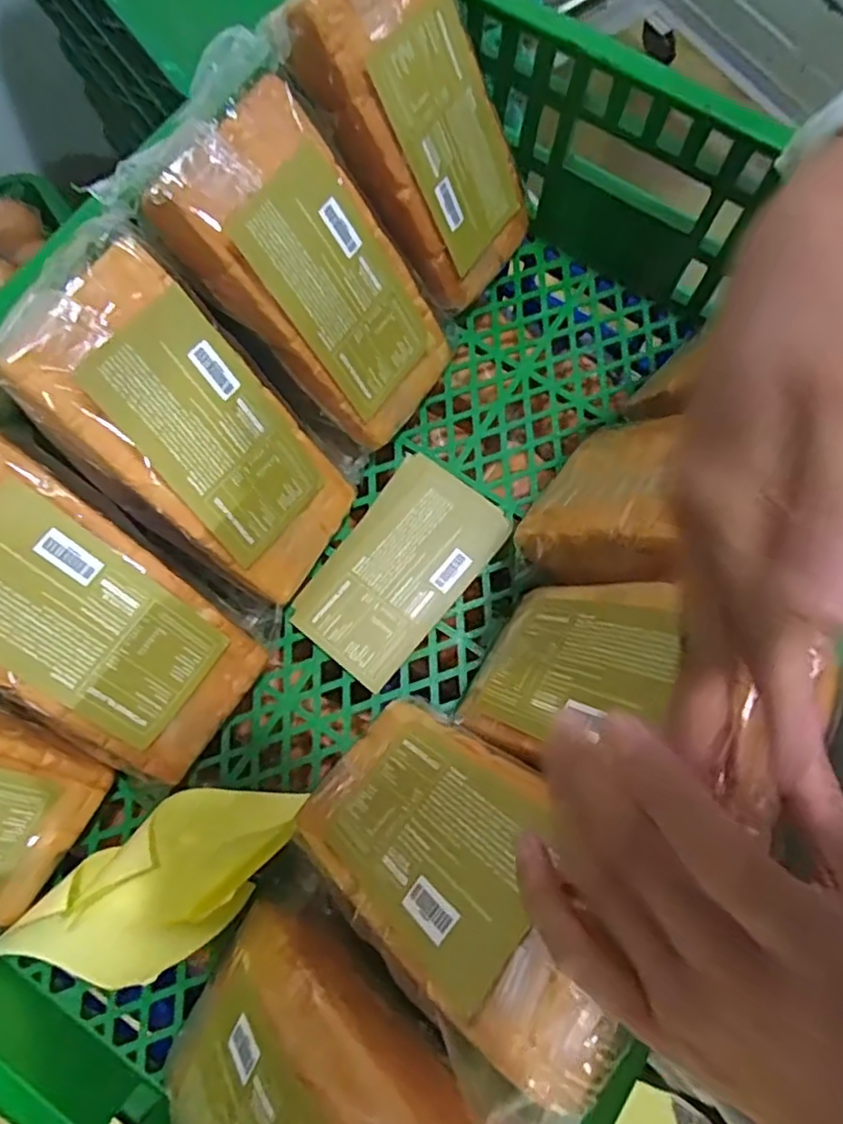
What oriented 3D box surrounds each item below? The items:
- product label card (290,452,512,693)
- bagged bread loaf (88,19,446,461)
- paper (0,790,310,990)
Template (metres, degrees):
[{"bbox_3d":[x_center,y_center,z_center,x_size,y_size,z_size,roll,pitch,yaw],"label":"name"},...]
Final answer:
[{"bbox_3d":[-0.012,0.003,0.436,0.080,0.004,0.142,37,77,6],"label":"product label card"},{"bbox_3d":[-0.058,-0.163,0.385,0.047,0.201,0.116,23,74,46],"label":"bagged bread loaf"},{"bbox_3d":[-0.142,0.178,0.373,0.159,0.032,0.074,-41,79,-11],"label":"paper"}]

